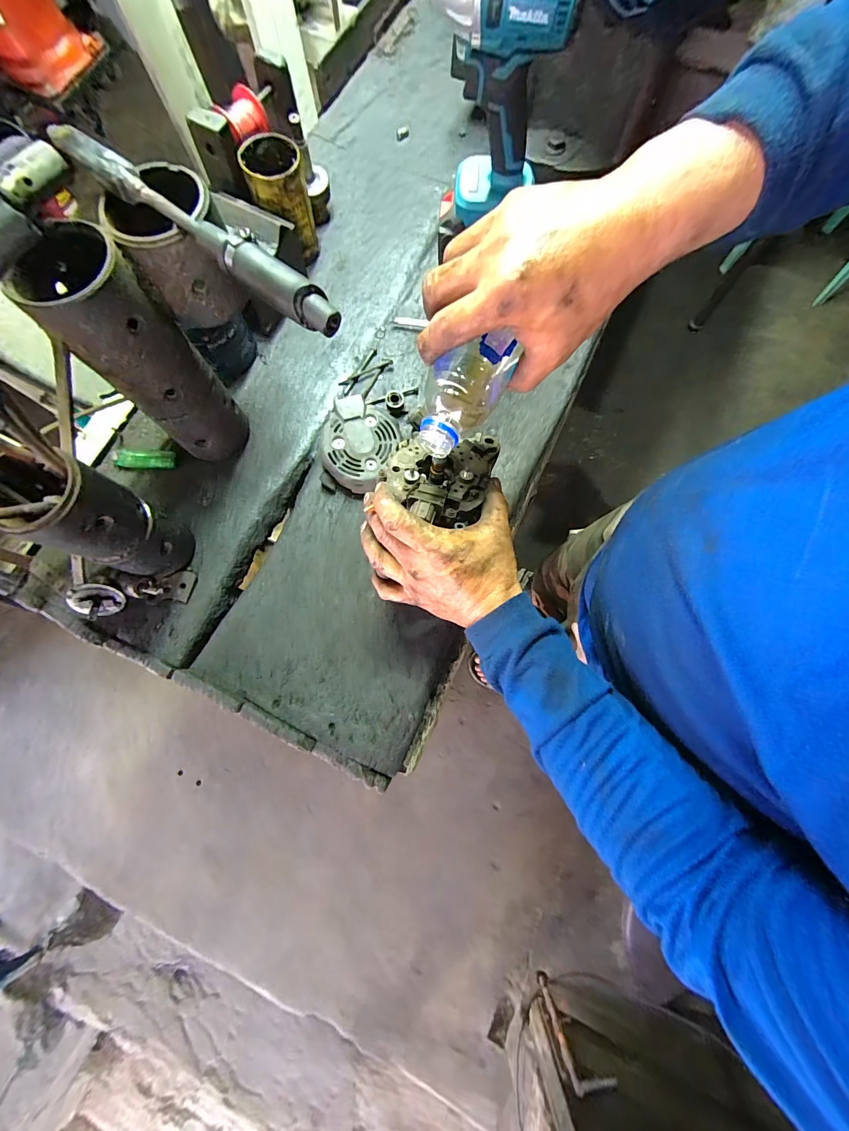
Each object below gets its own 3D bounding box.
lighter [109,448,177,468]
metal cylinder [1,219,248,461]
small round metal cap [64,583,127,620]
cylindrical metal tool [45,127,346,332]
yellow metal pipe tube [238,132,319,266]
[{"bbox_3d":[-0.372,-0.141,0.495,0.083,0.007,0.027,2,77,2],"label":"lighter"},{"bbox_3d":[-0.281,-0.210,0.403,0.086,0.226,0.096,-33,78,-6],"label":"metal cylinder"},{"bbox_3d":[-0.381,0.039,0.436,0.049,0.045,0.017,-30,45,-10],"label":"small round metal cap"},{"bbox_3d":[-0.171,-0.256,0.286,0.257,0.035,0.026,36,80,9],"label":"cylindrical metal tool"},{"bbox_3d":[-0.196,-0.500,0.526,0.074,0.117,0.075,0,77,1],"label":"yellow metal pipe tube"}]

